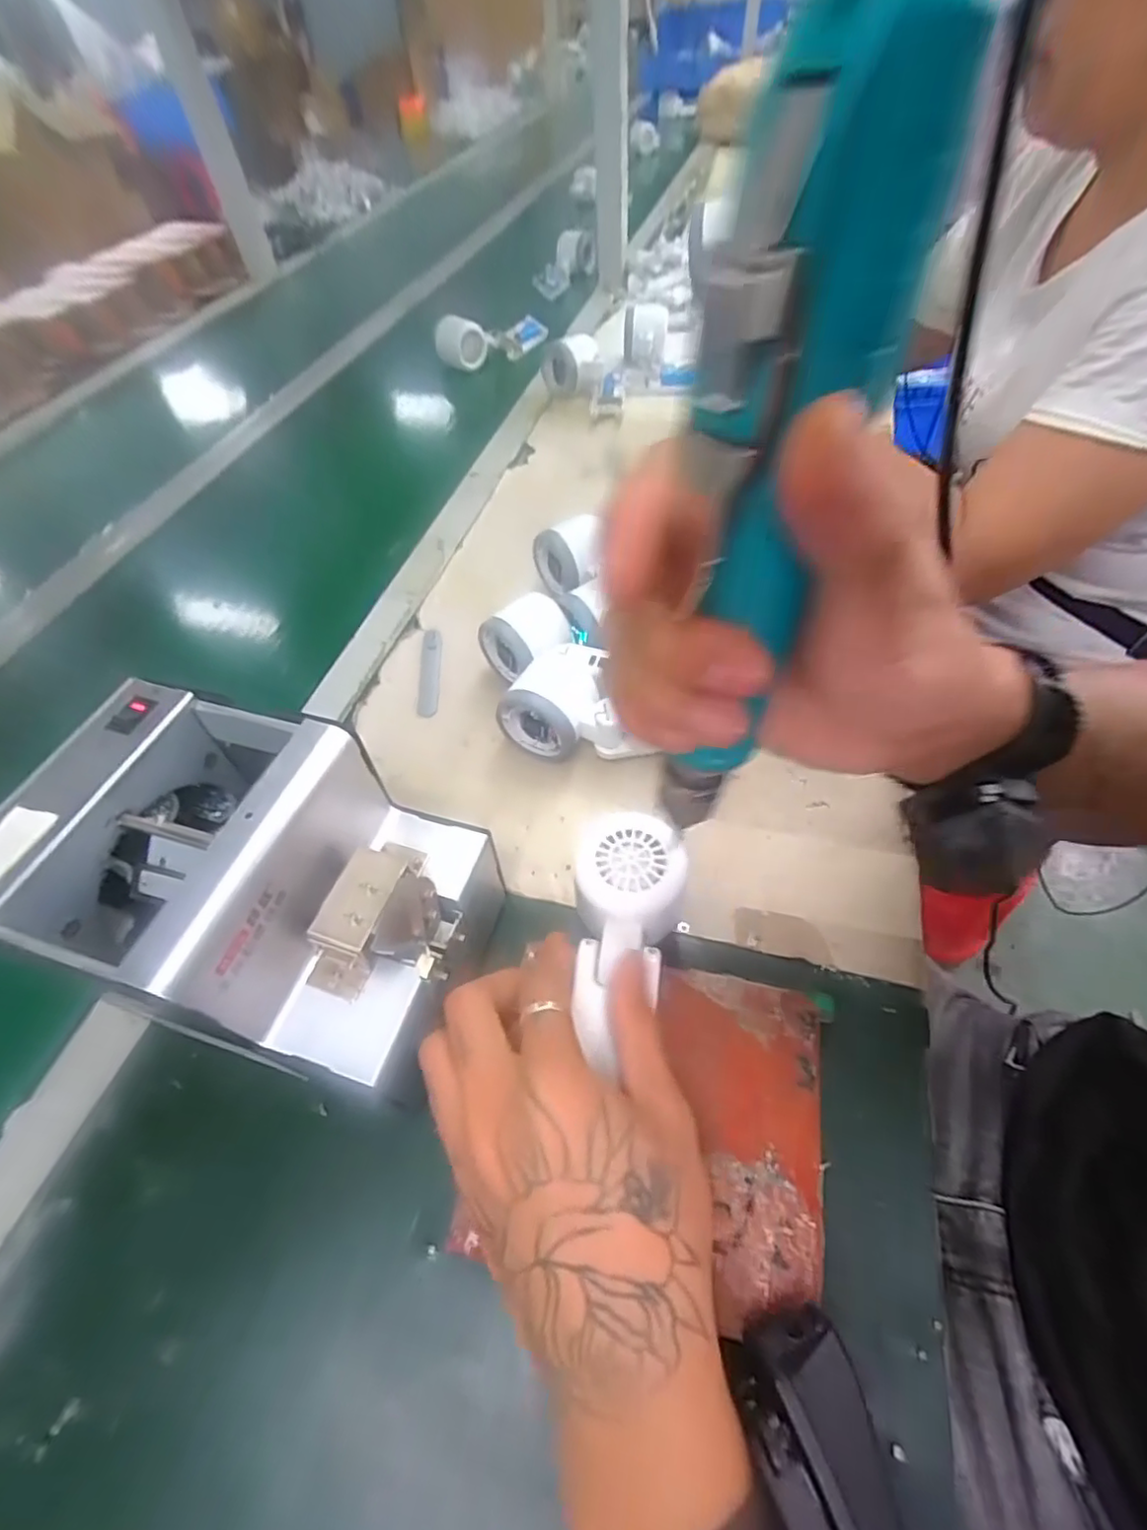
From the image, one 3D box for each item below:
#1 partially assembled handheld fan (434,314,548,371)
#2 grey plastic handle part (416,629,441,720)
[{"bbox_3d":[-0.107,-0.601,0.850,0.161,0.057,0.059,-27,55,-15],"label":"partially assembled handheld fan"},{"bbox_3d":[-0.116,-0.075,0.494,0.016,0.007,0.097,-6,53,-1],"label":"grey plastic handle part"}]

